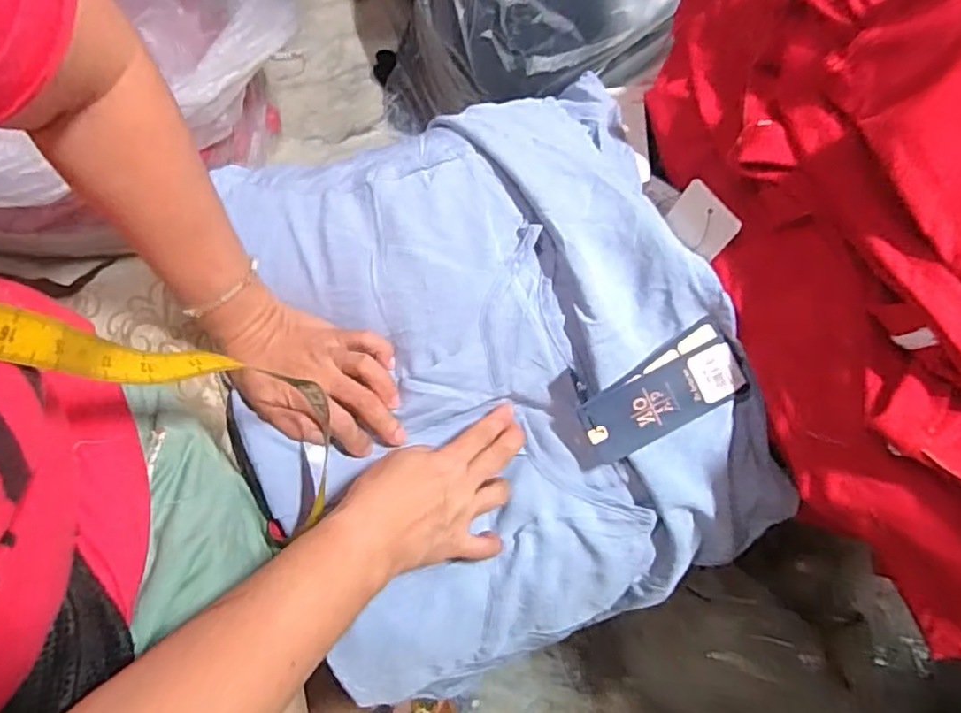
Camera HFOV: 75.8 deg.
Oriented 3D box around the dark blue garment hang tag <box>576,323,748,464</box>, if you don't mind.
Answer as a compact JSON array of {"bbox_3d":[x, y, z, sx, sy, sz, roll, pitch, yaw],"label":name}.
[{"bbox_3d":[0.127,0.026,0.439,0.121,0.008,0.056,-25,90,-5],"label":"dark blue garment hang tag"}]

